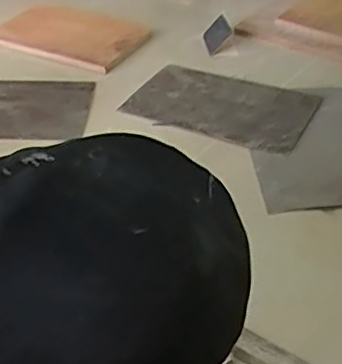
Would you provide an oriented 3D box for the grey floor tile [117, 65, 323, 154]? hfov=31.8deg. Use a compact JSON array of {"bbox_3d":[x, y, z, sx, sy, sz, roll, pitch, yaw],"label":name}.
[{"bbox_3d":[0.085,-0.140,1.087,0.326,0.020,0.185,18,49,29],"label":"grey floor tile"}]

